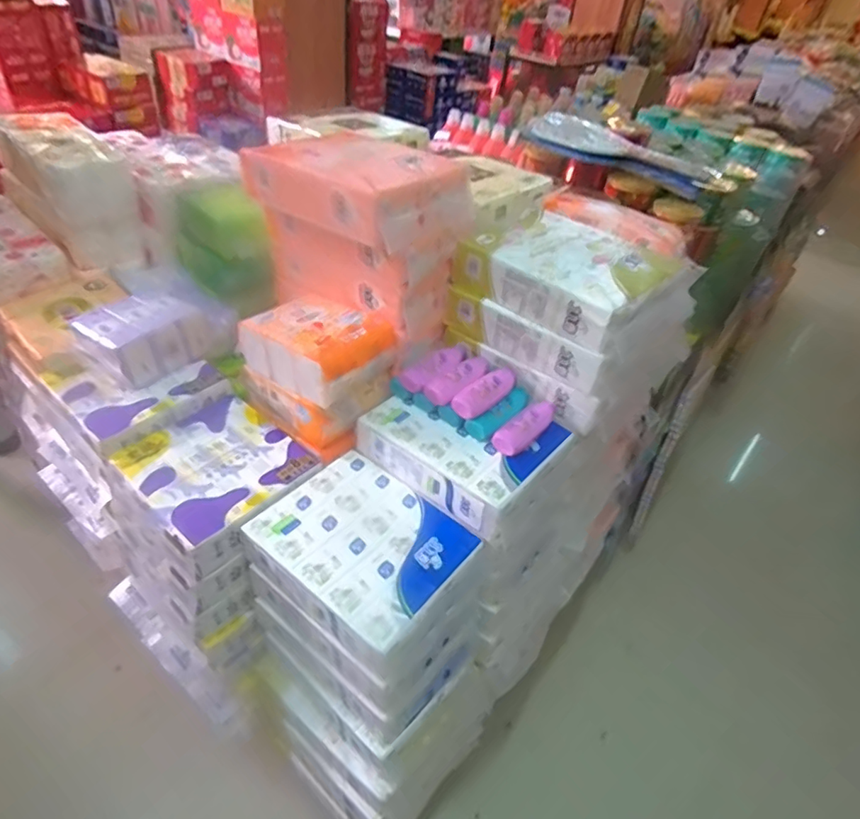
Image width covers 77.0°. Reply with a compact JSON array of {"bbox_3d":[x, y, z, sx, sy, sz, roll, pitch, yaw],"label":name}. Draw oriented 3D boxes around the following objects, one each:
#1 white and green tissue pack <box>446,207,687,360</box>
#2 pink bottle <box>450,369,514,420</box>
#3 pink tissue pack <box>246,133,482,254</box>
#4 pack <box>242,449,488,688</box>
[{"bbox_3d":[0.279,-0.278,1.099,0.354,0.095,0.317,37,49,29],"label":"white and green tissue pack"},{"bbox_3d":[0.107,-0.030,1.034,0.060,0.031,0.154,32,47,25],"label":"pink bottle"},{"bbox_3d":[-0.133,-0.427,1.057,0.403,0.131,0.275,26,44,19],"label":"pink tissue pack"},{"bbox_3d":[-0.115,0.250,0.943,0.335,0.088,0.265,31,46,24],"label":"pack"}]

